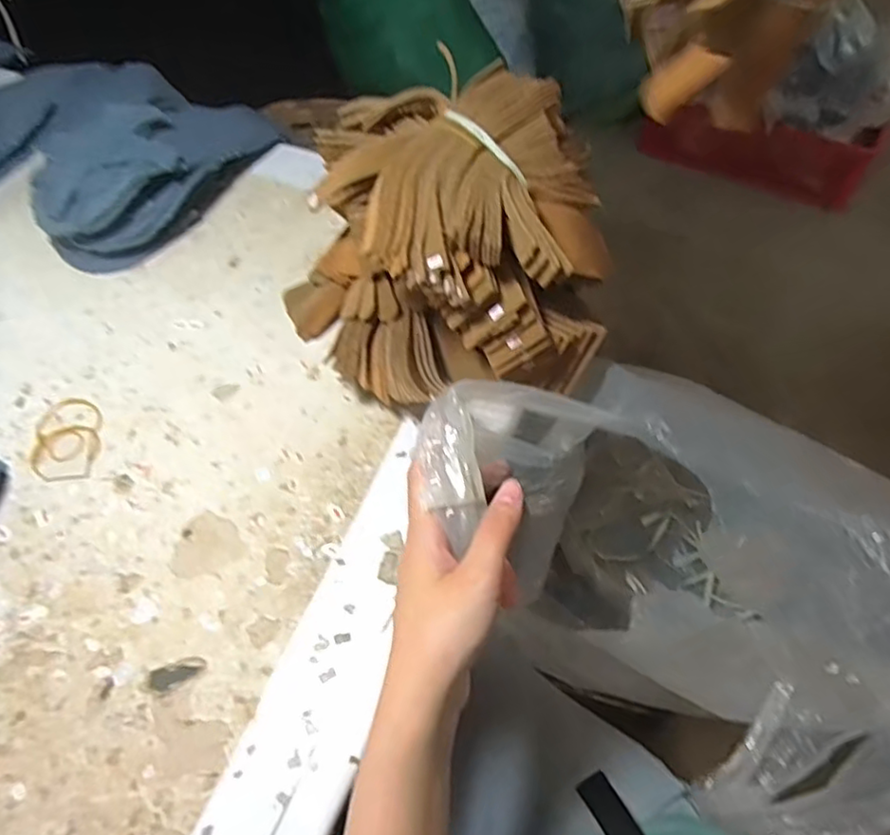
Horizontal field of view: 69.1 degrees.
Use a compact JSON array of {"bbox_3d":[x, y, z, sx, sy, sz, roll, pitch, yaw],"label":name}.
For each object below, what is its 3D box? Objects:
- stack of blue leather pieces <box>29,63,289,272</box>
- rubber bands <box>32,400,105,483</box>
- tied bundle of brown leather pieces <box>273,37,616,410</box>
[{"bbox_3d":[-0.244,-0.209,0.528,0.188,0.069,0.171,-2,59,-1],"label":"stack of blue leather pieces"},{"bbox_3d":[-0.252,0.014,0.432,0.045,0.004,0.064,-10,59,-5],"label":"rubber bands"},{"bbox_3d":[-0.003,-0.107,0.427,0.194,0.128,0.177,-16,60,-9],"label":"tied bundle of brown leather pieces"}]

